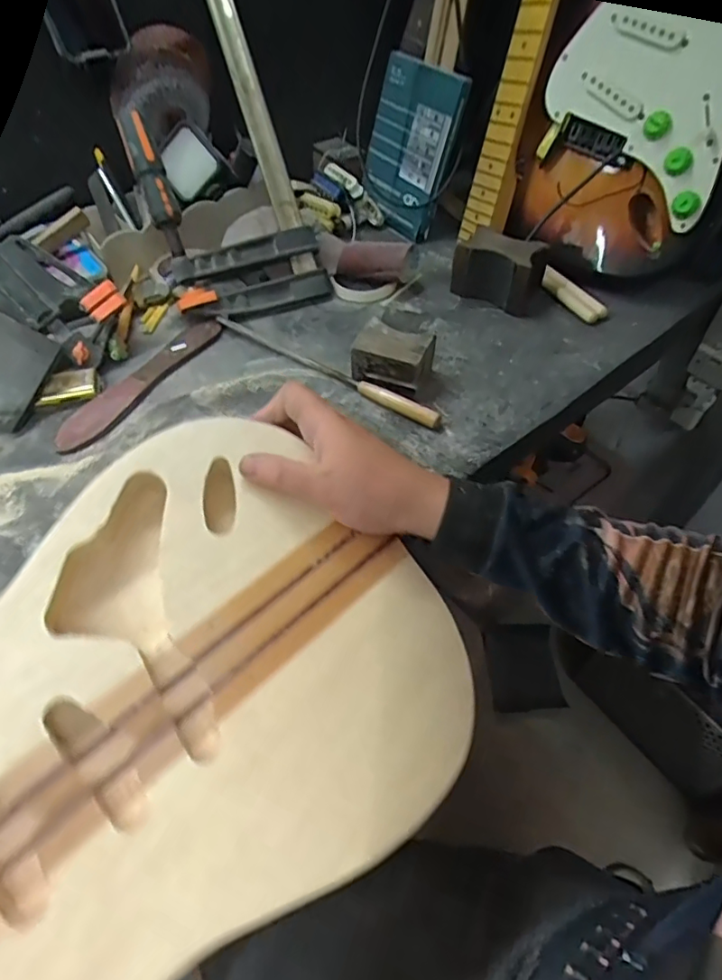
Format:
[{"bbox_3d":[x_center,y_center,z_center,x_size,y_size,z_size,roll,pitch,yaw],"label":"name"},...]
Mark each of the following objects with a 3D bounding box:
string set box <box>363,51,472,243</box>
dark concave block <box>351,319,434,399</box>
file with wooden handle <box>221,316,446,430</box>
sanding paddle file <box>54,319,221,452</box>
[{"bbox_3d":[0.059,-0.441,0.708,0.020,0.182,0.147,-17,56,-34],"label":"string set box"},{"bbox_3d":[0.031,-0.129,0.559,0.075,0.056,0.050,19,54,15],"label":"dark concave block"},{"bbox_3d":[-0.045,-0.131,0.578,0.286,0.022,0.018,27,57,21],"label":"file with wooden handle"},{"bbox_3d":[-0.228,-0.115,0.578,0.039,0.011,0.217,25,58,24],"label":"sanding paddle file"}]

